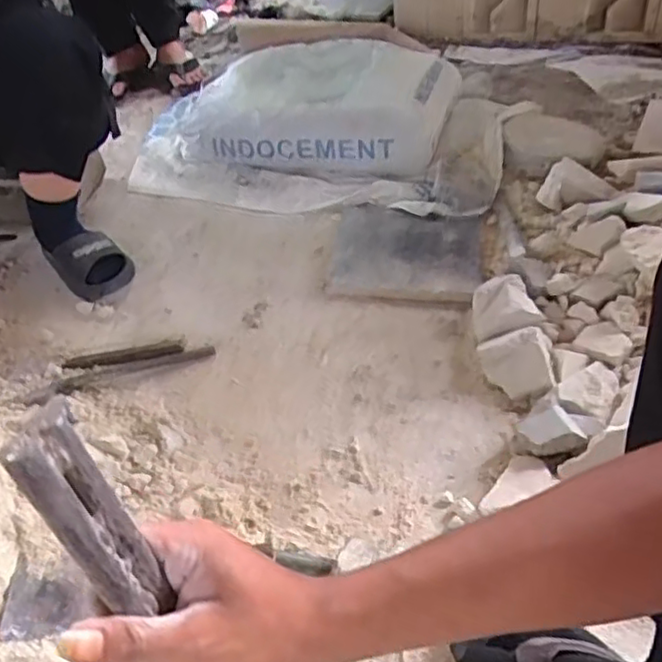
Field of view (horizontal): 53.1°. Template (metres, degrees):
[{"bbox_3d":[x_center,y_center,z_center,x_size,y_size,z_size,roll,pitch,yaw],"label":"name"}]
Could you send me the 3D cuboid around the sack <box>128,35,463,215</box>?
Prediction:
[{"bbox_3d":[-0.100,-0.453,1.352,0.650,0.166,0.445,6,46,13],"label":"sack"}]

